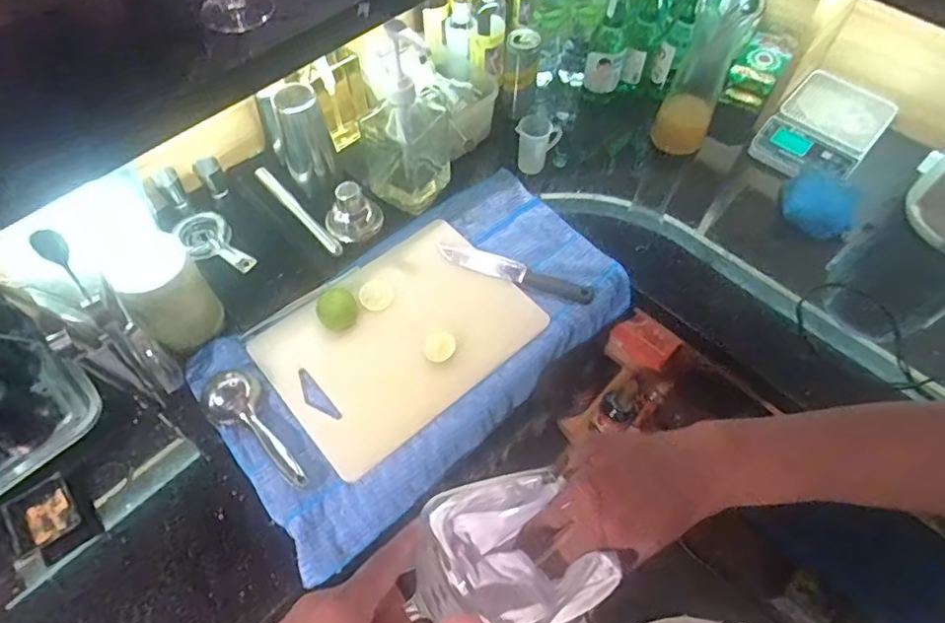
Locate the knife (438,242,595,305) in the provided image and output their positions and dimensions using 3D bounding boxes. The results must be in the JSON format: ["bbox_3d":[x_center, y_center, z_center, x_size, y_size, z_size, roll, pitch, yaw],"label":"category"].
[{"bbox_3d":[0.062,-0.061,0.829,0.237,0.012,0.040,20,61,11],"label":"knife"}]

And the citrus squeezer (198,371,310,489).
[{"bbox_3d":[-0.259,0.137,0.684,0.188,0.038,0.068,35,65,19],"label":"citrus squeezer"}]

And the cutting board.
[{"bbox_3d":[-0.097,0.027,0.765,0.343,0.019,0.245,-37,66,-20],"label":"cutting board"}]

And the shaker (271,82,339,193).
[{"bbox_3d":[-0.260,-0.270,0.854,0.077,0.151,0.085,-31,64,-18],"label":"shaker"}]

